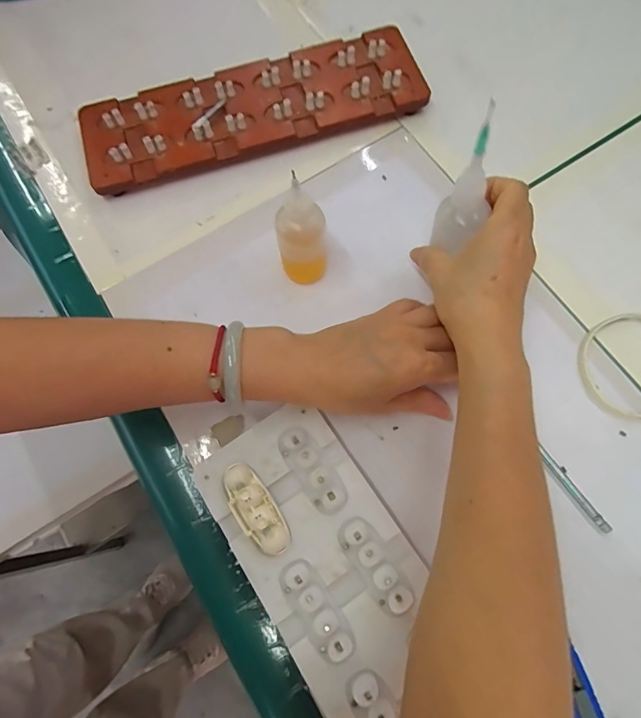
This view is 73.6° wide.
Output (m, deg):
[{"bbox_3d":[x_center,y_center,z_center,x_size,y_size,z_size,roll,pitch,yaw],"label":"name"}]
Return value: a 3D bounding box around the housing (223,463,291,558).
[{"bbox_3d":[-0.044,0.100,0.285,0.026,0.016,0.063,-32,75,-7],"label":"housing"}]

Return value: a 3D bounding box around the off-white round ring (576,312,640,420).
[{"bbox_3d":[0.241,0.005,0.327,0.087,0.004,0.079,-29,74,-7],"label":"off-white round ring"}]

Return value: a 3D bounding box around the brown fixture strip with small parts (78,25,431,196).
[{"bbox_3d":[-0.061,-0.235,0.401,0.309,0.026,0.094,-17,73,-3],"label":"brown fixture strip with small parts"}]

